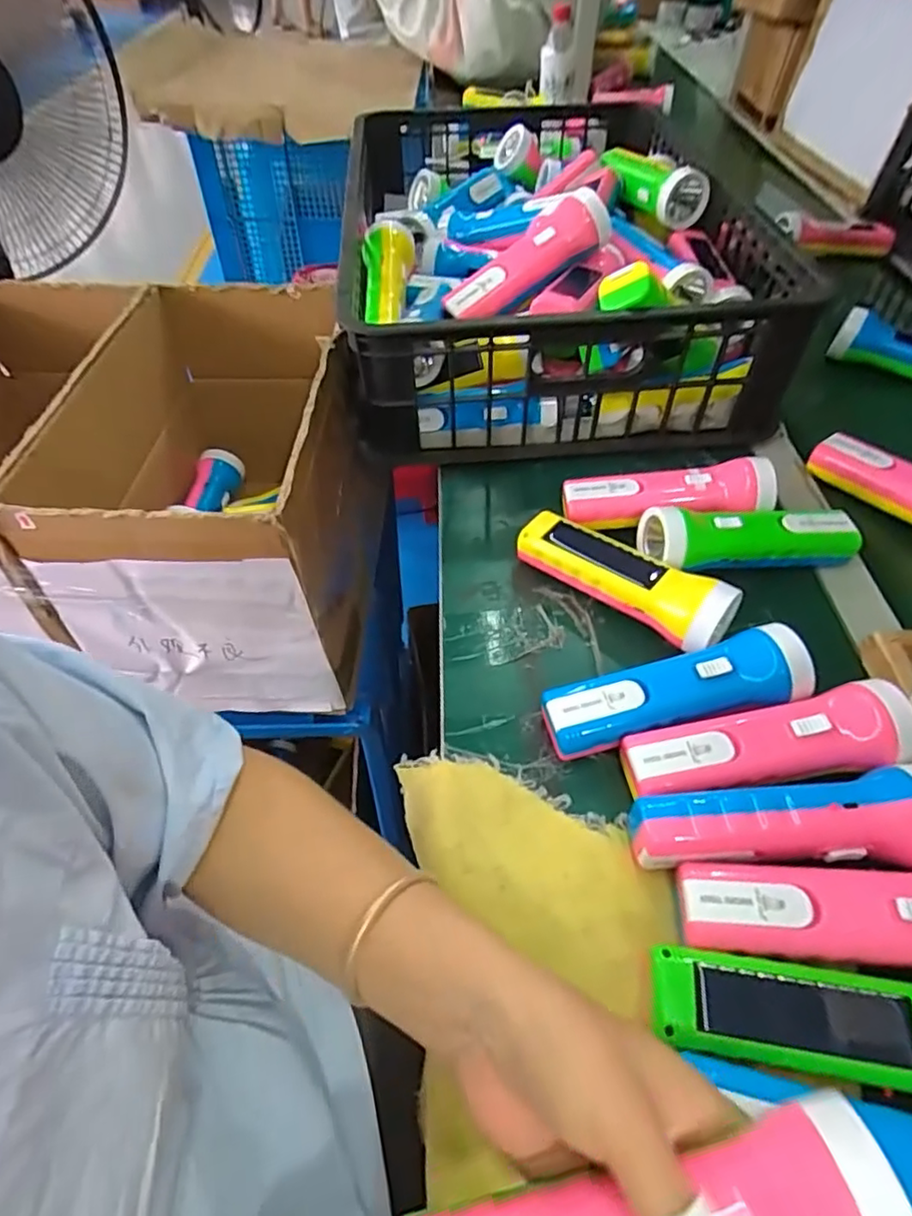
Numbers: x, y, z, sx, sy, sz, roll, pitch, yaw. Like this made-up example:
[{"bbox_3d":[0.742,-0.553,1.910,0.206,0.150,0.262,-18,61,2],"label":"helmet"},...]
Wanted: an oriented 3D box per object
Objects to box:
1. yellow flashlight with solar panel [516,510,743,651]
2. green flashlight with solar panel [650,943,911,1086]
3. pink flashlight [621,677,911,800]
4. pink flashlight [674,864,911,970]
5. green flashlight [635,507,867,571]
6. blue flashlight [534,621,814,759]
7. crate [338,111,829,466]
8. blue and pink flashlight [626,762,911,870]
[{"bbox_3d":[0.118,-0.023,0.451,0.162,0.050,0.048,34,58,23],"label":"yellow flashlight with solar panel"},{"bbox_3d":[0.174,0.189,0.283,0.163,0.043,0.050,9,52,6],"label":"green flashlight with solar panel"},{"bbox_3d":[0.182,0.081,0.370,0.168,0.041,0.049,-5,52,-5],"label":"pink flashlight"},{"bbox_3d":[0.195,0.156,0.307,0.165,0.044,0.050,3,52,1],"label":"pink flashlight"},{"bbox_3d":[0.225,-0.051,0.472,0.161,0.040,0.050,-3,52,-4],"label":"green flashlight"},{"bbox_3d":[0.137,0.053,0.394,0.165,0.045,0.050,-7,52,-7],"label":"blue flashlight"},{"bbox_3d":[0.088,-0.397,0.695,0.390,0.151,0.565,-2,51,-1],"label":"crate"},{"bbox_3d":[0.180,0.120,0.335,0.167,0.045,0.049,-3,52,-4],"label":"blue and pink flashlight"}]

